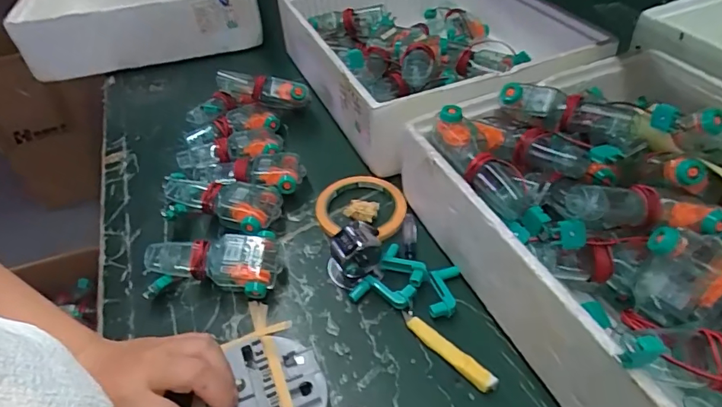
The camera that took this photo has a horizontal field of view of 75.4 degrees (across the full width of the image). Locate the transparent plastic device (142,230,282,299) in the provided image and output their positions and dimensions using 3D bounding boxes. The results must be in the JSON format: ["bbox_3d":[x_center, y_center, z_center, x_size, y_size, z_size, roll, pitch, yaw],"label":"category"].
[{"bbox_3d":[-0.143,0.064,0.450,0.127,0.036,0.061,-7,44,-3],"label":"transparent plastic device"}]

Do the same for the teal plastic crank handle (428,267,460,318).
[{"bbox_3d":[0.074,0.079,0.429,0.026,0.010,0.056,8,45,12],"label":"teal plastic crank handle"}]

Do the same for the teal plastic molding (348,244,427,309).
[{"bbox_3d":[0.030,0.070,0.438,0.051,0.015,0.073,26,51,28],"label":"teal plastic molding"}]

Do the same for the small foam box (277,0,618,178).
[{"bbox_3d":[0.086,-0.231,0.677,0.354,0.116,0.436,-25,47,-20],"label":"small foam box"}]

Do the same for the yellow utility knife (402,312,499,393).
[{"bbox_3d":[0.071,0.123,0.391,0.015,0.007,0.093,-36,52,-28],"label":"yellow utility knife"}]

